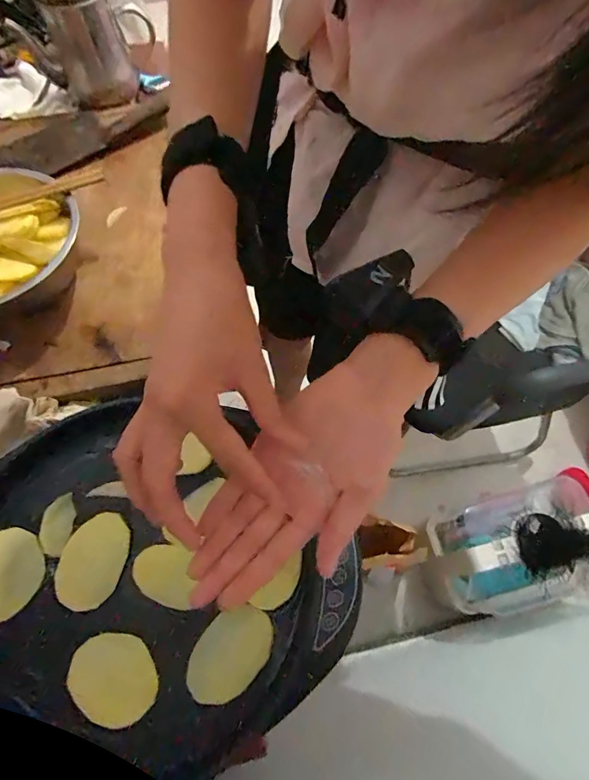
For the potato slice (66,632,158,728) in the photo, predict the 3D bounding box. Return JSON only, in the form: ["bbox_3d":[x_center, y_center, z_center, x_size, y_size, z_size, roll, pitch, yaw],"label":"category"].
[{"bbox_3d":[-0.150,0.237,0.344,0.073,0.004,0.057,37,70,16],"label":"potato slice"}]

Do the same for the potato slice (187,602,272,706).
[{"bbox_3d":[-0.056,0.227,0.359,0.055,0.004,0.077,36,70,16],"label":"potato slice"}]

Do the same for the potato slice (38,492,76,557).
[{"bbox_3d":[-0.229,0.129,0.402,0.032,0.011,0.058,-6,65,-3],"label":"potato slice"}]

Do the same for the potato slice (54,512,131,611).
[{"bbox_3d":[-0.184,0.155,0.382,0.053,0.008,0.081,15,65,7],"label":"potato slice"}]

